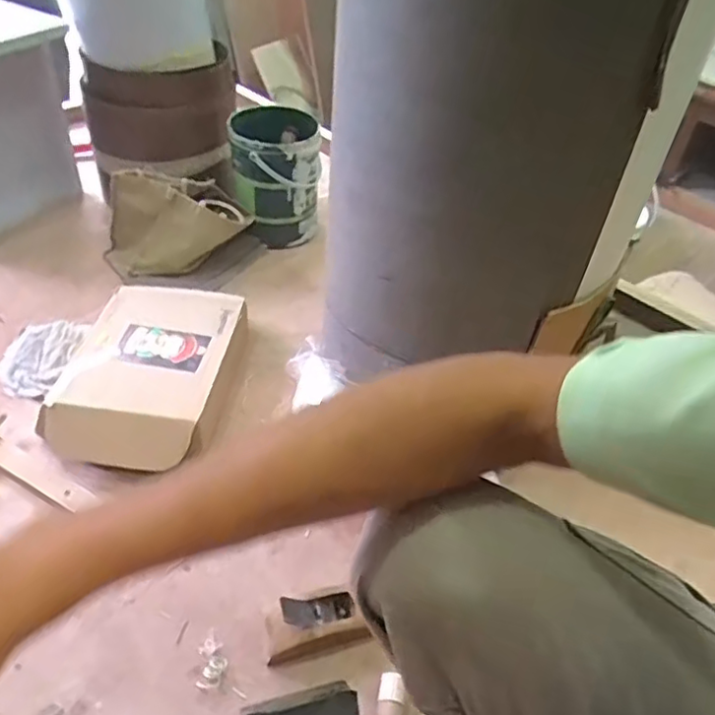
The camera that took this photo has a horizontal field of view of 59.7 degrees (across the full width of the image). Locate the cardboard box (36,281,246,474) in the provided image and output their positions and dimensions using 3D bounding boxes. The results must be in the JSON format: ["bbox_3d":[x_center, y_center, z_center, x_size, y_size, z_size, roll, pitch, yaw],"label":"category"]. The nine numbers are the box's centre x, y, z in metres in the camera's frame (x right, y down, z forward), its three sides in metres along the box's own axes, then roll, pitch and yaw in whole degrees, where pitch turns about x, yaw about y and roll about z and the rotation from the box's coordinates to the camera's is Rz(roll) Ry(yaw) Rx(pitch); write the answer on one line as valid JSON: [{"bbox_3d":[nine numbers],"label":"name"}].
[{"bbox_3d":[-0.296,0.020,0.906,0.230,0.075,0.312,5,43,-2],"label":"cardboard box"}]

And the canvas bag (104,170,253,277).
[{"bbox_3d":[-0.325,-0.240,1.121,0.251,0.169,0.096,-5,45,-13],"label":"canvas bag"}]

